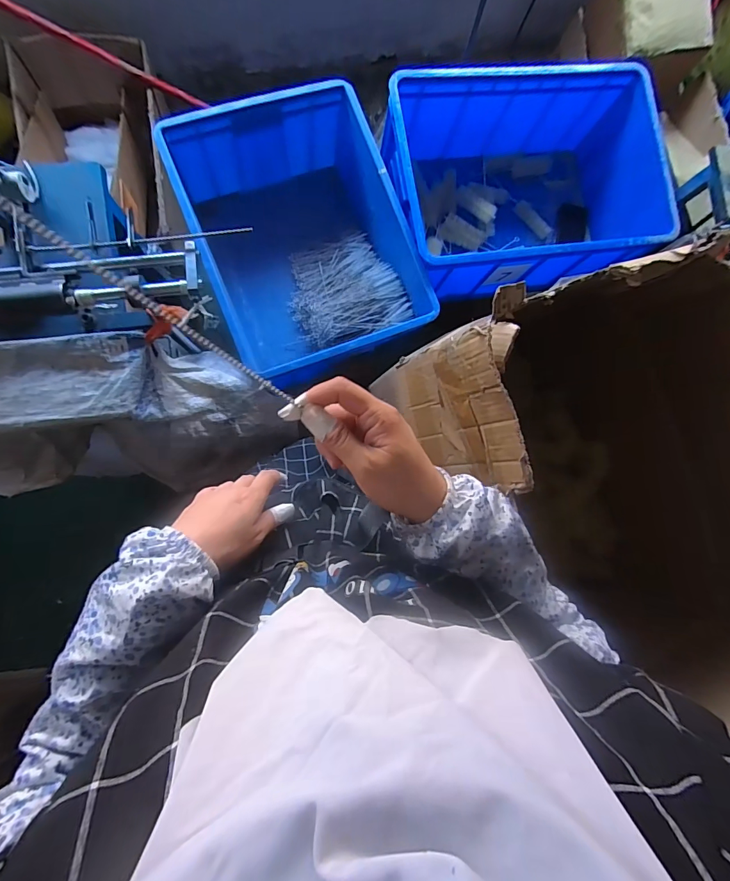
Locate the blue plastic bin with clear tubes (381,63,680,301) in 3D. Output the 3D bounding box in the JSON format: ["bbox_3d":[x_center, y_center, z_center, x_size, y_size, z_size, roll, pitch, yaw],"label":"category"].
[{"bbox_3d":[0.335,-0.586,0.948,0.560,0.249,0.423,-7,88,-9],"label":"blue plastic bin with clear tubes"}]

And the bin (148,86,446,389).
[{"bbox_3d":[-0.144,-0.416,0.933,0.402,0.274,0.541,-21,90,-9],"label":"bin"}]

